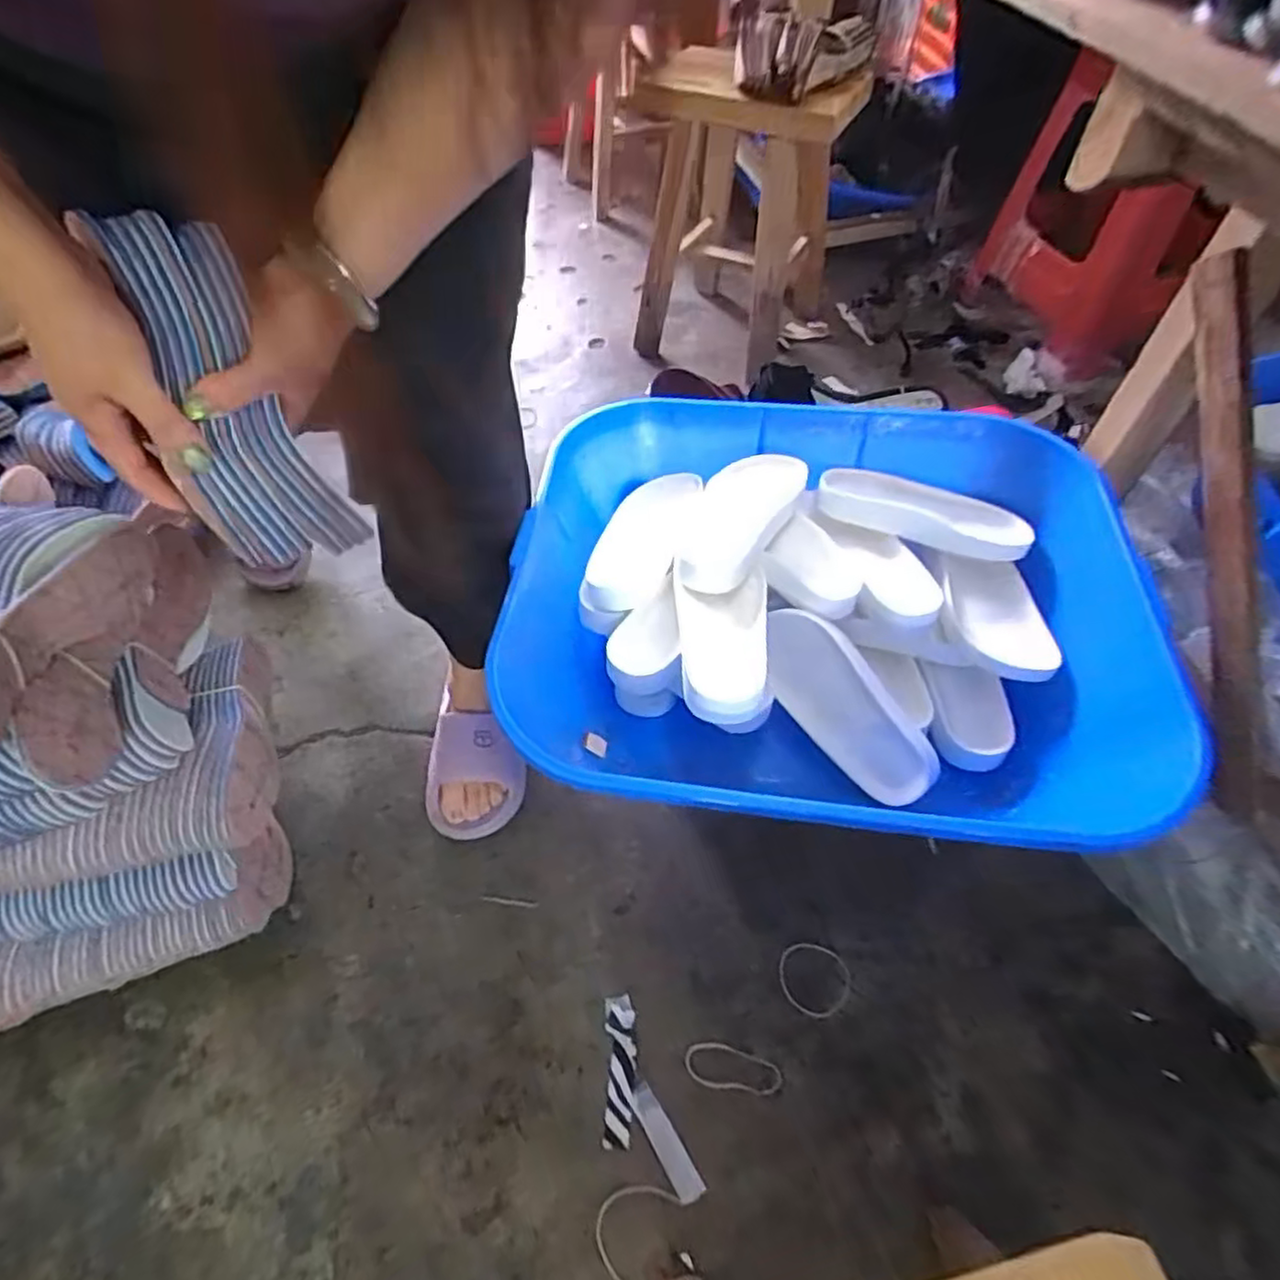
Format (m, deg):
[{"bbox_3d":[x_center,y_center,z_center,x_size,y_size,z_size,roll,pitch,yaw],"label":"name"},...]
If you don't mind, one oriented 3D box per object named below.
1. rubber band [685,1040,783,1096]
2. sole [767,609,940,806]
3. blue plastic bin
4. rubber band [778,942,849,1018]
[{"bbox_3d":[0.098,0.451,0.744,0.102,0.004,0.043,9,55,11],"label":"rubber band"},{"bbox_3d":[0.202,0.064,0.711,0.089,0.027,0.221,-43,67,22],"label":"sole"},{"bbox_3d":[0.173,-0.042,0.759,0.592,0.166,0.530,2,55,3],"label":"blue plastic bin"},{"bbox_3d":[0.195,0.377,0.789,0.076,0.007,0.076,0,55,0],"label":"rubber band"}]

